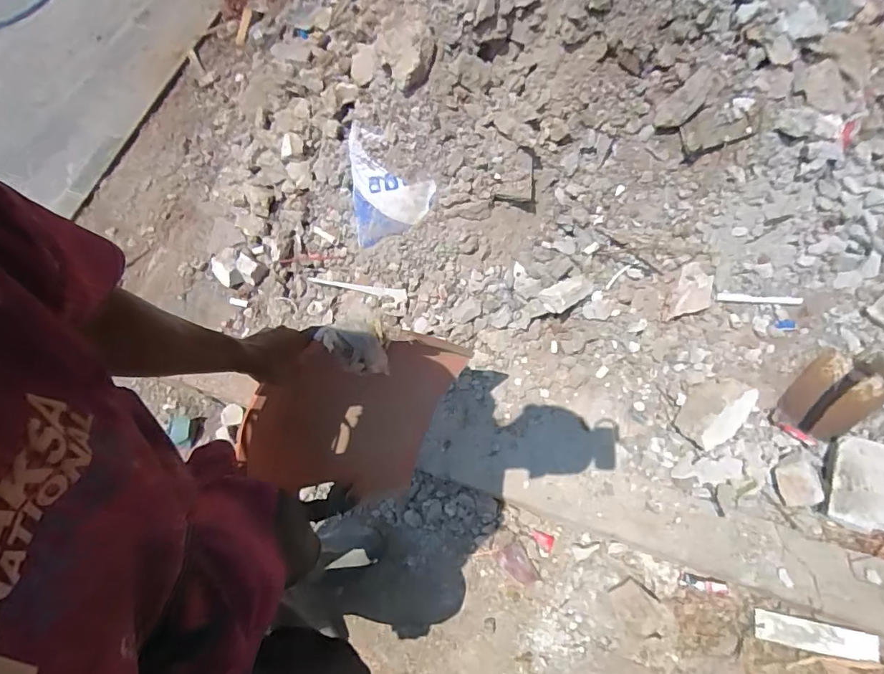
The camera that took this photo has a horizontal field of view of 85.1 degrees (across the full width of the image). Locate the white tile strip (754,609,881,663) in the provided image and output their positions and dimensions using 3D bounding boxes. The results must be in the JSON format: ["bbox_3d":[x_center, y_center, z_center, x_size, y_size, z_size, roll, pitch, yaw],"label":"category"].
[{"bbox_3d":[0.839,0.671,1.079,0.237,0.010,0.061,5,67,15],"label":"white tile strip"}]

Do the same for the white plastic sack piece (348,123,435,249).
[{"bbox_3d":[-0.187,-0.389,1.319,0.336,0.272,0.063,43,34,14],"label":"white plastic sack piece"}]

